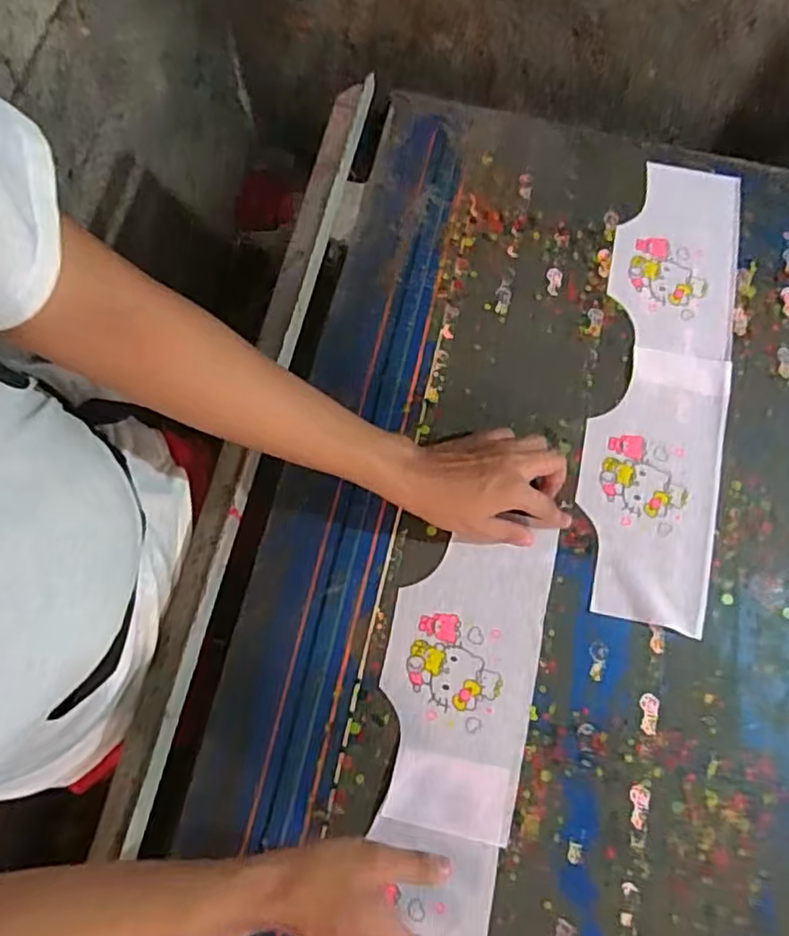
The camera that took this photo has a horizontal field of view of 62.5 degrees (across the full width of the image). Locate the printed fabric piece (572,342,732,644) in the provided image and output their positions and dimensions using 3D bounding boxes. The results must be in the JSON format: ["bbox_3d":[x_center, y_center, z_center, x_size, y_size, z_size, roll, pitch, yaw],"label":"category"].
[{"bbox_3d":[0.250,0.010,0.635,0.132,0.004,0.275,15,73,2],"label":"printed fabric piece"}]

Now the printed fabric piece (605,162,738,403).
[{"bbox_3d":[0.304,-0.216,0.705,0.129,0.007,0.276,11,73,1],"label":"printed fabric piece"}]

